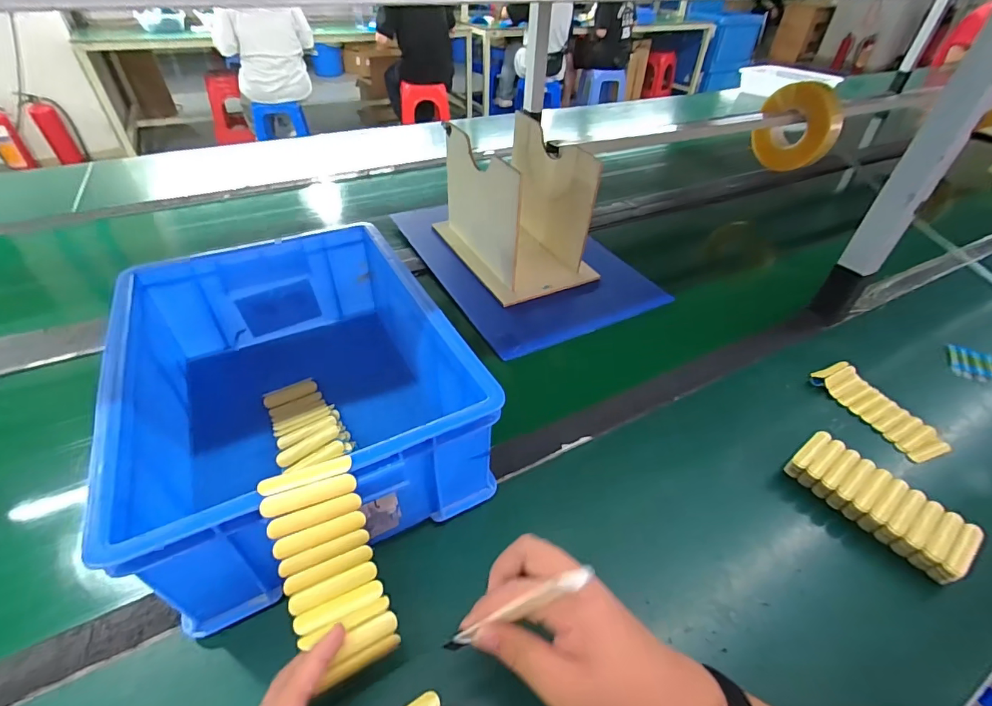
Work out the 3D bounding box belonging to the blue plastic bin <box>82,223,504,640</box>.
[{"bbox_3d":[-0.214,0.029,0.500,0.293,0.158,0.400,-19,46,-22],"label":"blue plastic bin"}]

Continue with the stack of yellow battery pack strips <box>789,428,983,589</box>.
[{"bbox_3d":[0.398,0.158,0.471,0.066,0.050,0.155,-28,50,-29],"label":"stack of yellow battery pack strips"}]

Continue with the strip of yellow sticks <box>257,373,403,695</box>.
[{"bbox_3d":[-0.175,0.108,0.426,0.068,0.118,0.353,-19,27,-22],"label":"strip of yellow sticks"}]

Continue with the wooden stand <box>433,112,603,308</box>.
[{"bbox_3d":[0.029,-0.258,0.788,0.183,0.195,0.281,-19,46,-22],"label":"wooden stand"}]

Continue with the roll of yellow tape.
[{"bbox_3d":[0.688,-0.521,1.041,0.062,0.175,0.202,13,35,-39],"label":"roll of yellow tape"}]

